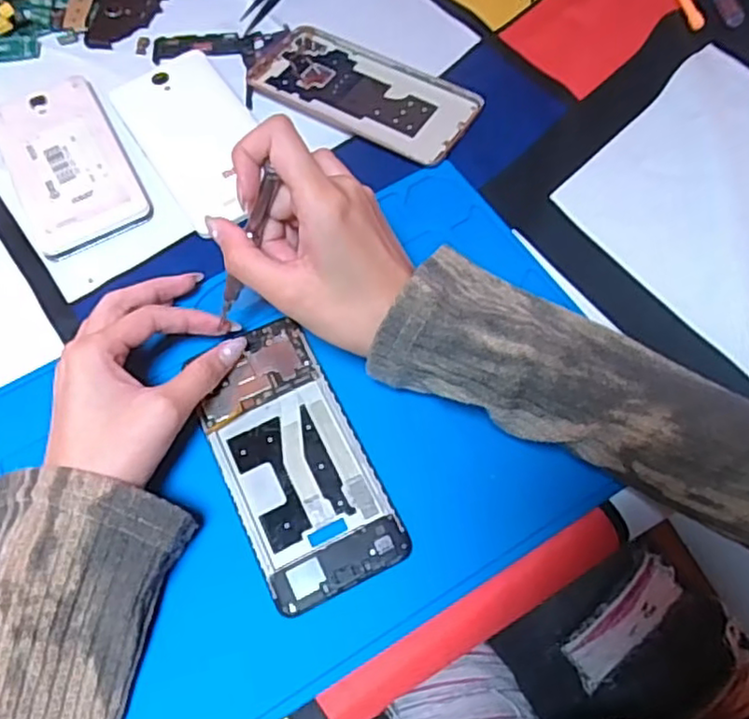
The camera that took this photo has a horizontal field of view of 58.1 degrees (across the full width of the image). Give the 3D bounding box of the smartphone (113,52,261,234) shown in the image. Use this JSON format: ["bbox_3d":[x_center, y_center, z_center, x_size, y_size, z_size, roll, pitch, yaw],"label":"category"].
[{"bbox_3d":[-0.119,-0.155,0.454,0.074,0.006,0.141,-31,66,-11],"label":"smartphone"}]

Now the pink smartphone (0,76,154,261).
[{"bbox_3d":[-0.205,-0.135,0.448,0.072,0.010,0.148,-28,66,-9],"label":"pink smartphone"}]

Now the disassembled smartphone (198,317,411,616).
[{"bbox_3d":[-0.043,0.049,0.353,0.072,0.005,0.147,-22,65,-7],"label":"disassembled smartphone"}]

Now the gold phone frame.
[{"bbox_3d":[-0.008,-0.186,0.464,0.155,0.006,0.070,29,69,17],"label":"gold phone frame"}]

